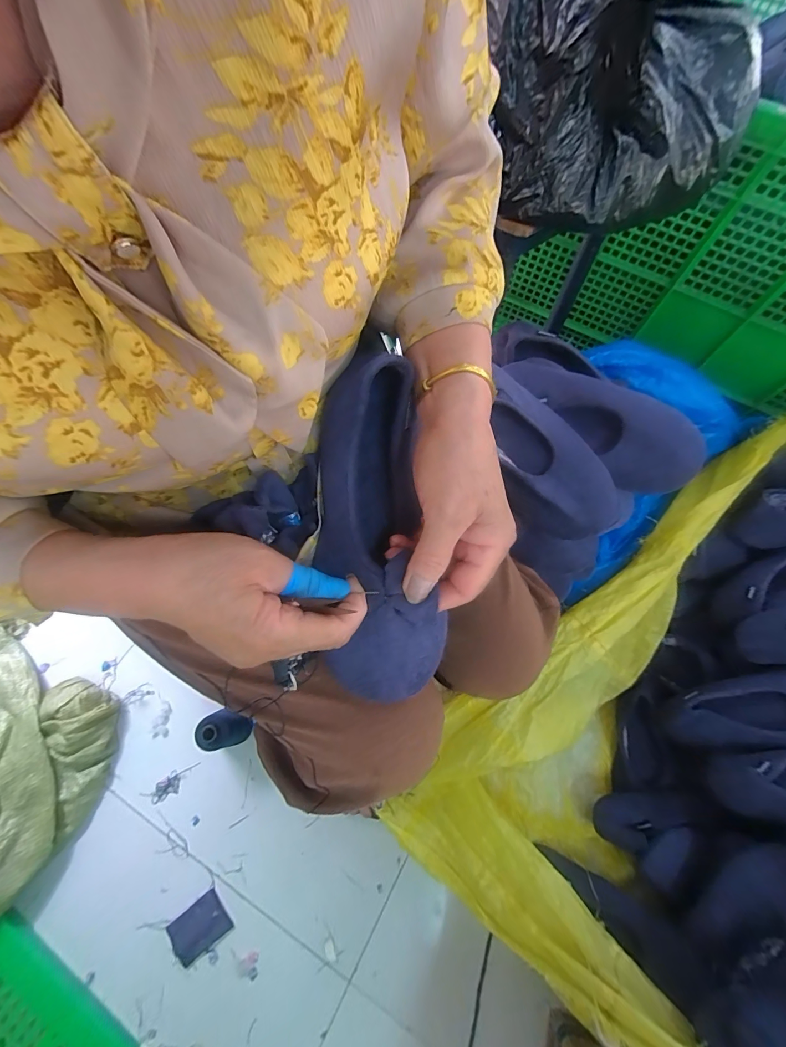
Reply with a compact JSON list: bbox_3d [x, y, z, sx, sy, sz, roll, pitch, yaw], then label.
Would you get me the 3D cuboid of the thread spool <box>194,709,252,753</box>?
[{"bbox_3d":[-0.271,0.336,0.632,0.069,0.112,0.055,-18,70,-8],"label":"thread spool"}]

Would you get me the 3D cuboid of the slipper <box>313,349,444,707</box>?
[{"bbox_3d":[-0.014,0.004,0.271,0.079,0.051,0.222,-5,84,-3],"label":"slipper"}]

